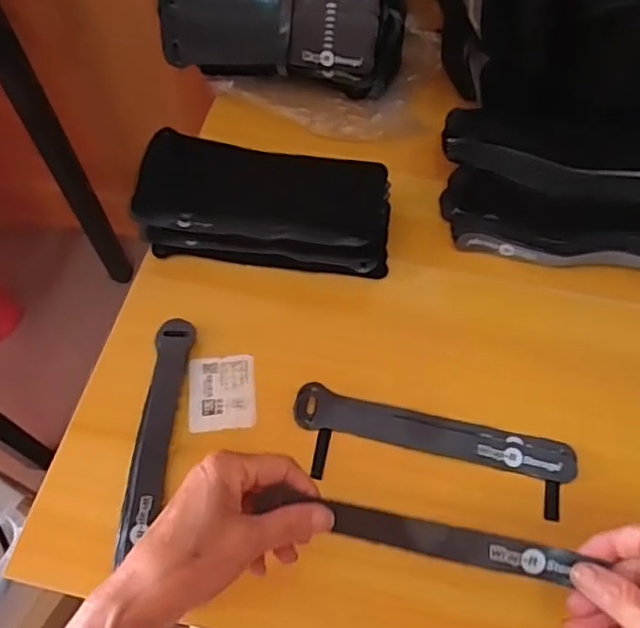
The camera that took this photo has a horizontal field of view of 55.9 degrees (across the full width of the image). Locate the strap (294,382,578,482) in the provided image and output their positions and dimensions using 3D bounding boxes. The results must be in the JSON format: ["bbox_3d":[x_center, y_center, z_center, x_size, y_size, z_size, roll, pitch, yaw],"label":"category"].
[{"bbox_3d":[0.080,0.086,0.433,0.197,0.010,0.030,11,62,6],"label":"strap"}]

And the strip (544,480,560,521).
[{"bbox_3d":[0.157,0.127,0.409,0.010,0.004,0.025,5,68,13],"label":"strip"}]

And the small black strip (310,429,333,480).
[{"bbox_3d":[0.001,0.099,0.429,0.009,0.004,0.036,10,62,6],"label":"small black strip"}]

